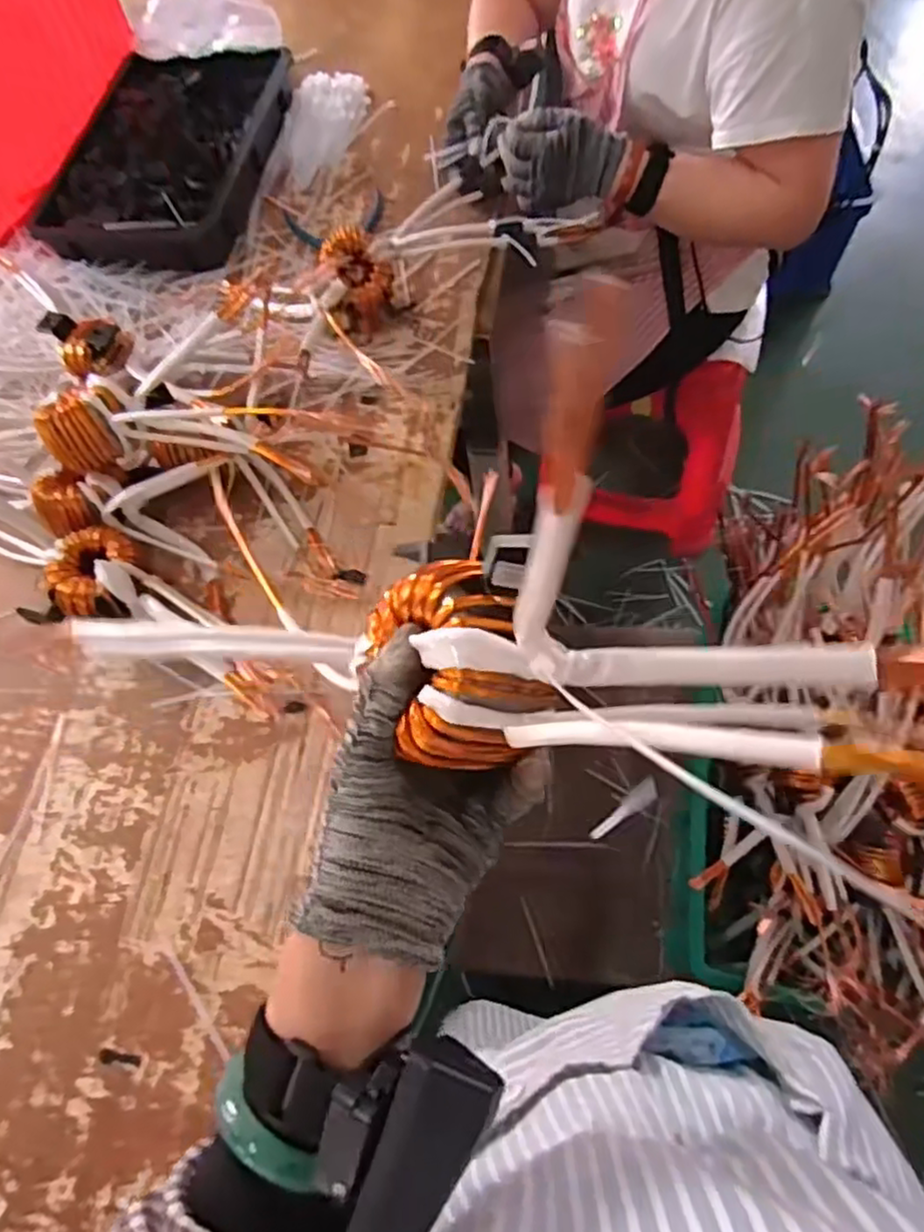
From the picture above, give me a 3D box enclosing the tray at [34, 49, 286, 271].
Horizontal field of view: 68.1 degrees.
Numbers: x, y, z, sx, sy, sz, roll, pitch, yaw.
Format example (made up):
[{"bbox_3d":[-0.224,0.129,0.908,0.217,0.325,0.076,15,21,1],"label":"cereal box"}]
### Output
[{"bbox_3d":[-0.365,-0.604,0.881,0.230,0.063,0.381,8,68,10],"label":"tray"}]

